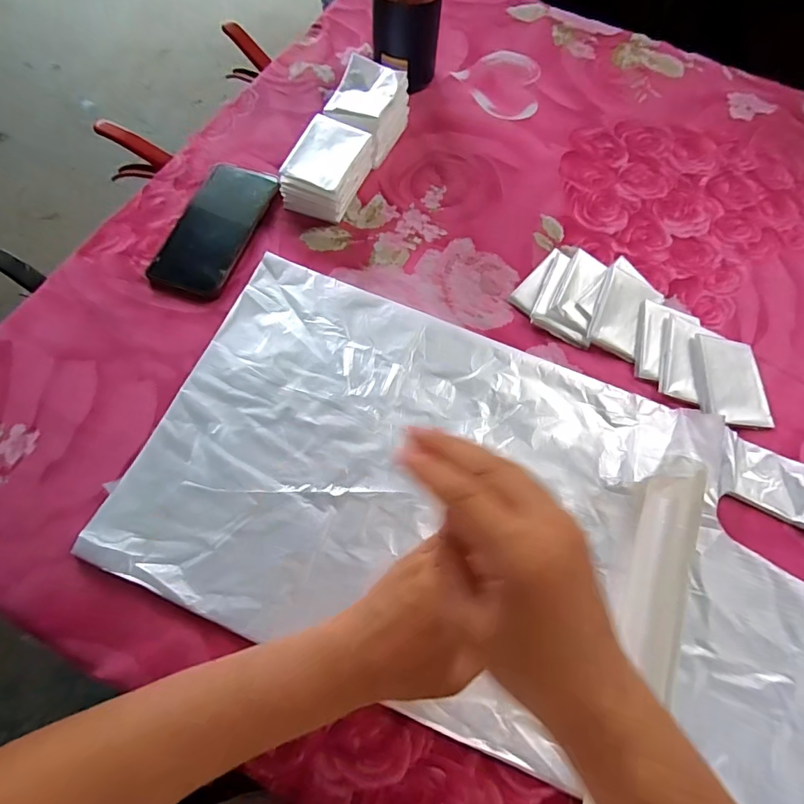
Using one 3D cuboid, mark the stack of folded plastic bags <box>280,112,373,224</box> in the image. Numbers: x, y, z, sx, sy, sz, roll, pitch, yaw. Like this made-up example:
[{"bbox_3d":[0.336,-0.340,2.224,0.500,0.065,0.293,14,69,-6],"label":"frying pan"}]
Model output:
[{"bbox_3d":[-0.078,-0.240,0.474,0.070,0.054,0.091,24,69,7],"label":"stack of folded plastic bags"}]

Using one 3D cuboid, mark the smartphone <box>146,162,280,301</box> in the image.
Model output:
[{"bbox_3d":[-0.191,-0.179,0.469,0.080,0.009,0.164,17,69,5],"label":"smartphone"}]

